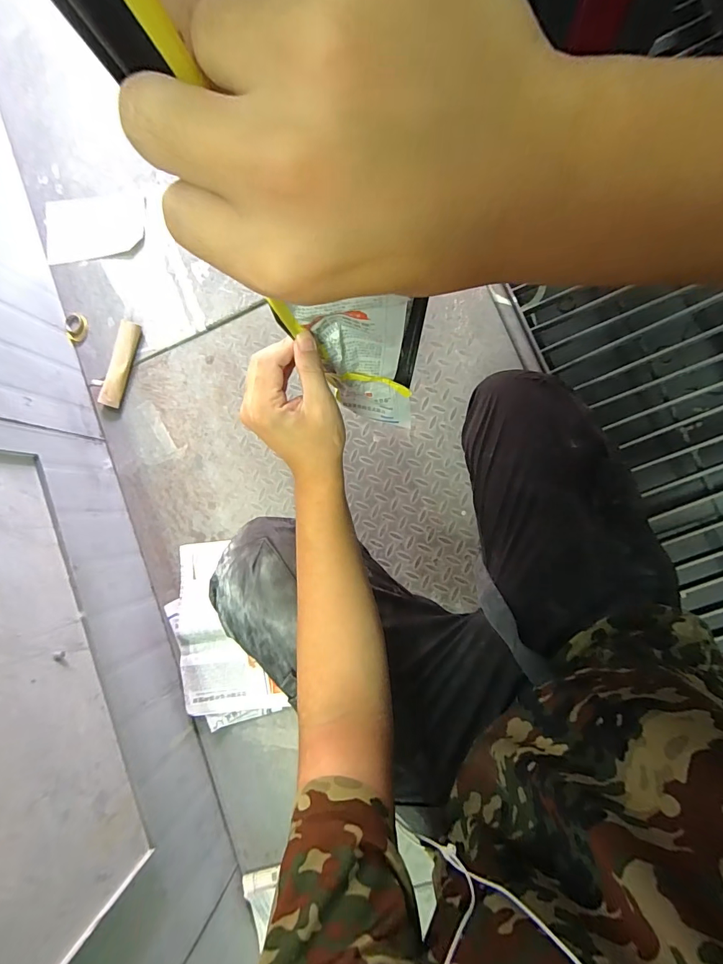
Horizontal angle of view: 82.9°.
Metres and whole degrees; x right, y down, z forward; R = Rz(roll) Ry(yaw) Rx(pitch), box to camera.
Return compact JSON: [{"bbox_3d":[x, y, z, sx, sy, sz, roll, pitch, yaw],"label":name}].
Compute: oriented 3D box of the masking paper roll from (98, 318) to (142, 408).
[{"bbox_3d":[-0.524,-0.256,0.892,0.041,0.035,0.185,17,89,9],"label":"masking paper roll"}]

